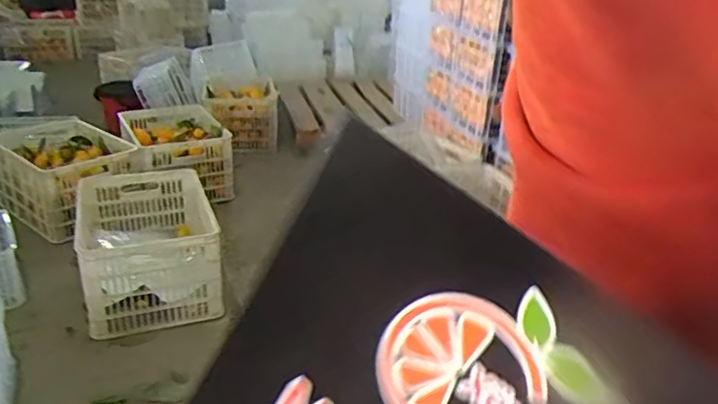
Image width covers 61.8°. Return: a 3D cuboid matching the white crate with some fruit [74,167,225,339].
[{"bbox_3d":[-0.612,0.120,1.737,0.360,0.245,0.528,-6,26,-18],"label":"white crate with some fruit"}]

